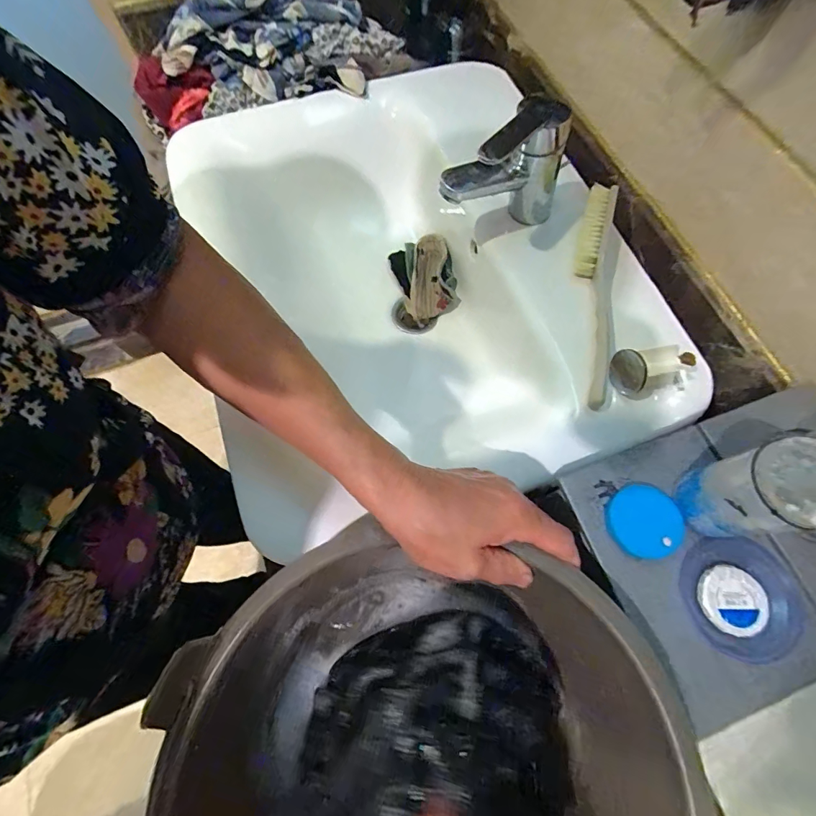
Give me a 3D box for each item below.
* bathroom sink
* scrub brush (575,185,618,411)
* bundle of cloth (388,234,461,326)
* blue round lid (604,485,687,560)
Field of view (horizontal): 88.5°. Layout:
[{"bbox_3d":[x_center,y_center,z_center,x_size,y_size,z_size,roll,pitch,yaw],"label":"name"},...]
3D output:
[{"bbox_3d":[-0.004,-0.152,0.492,0.409,0.159,0.524,-16,70,-6],"label":"bathroom sink"},{"bbox_3d":[0.178,-0.109,0.388,0.034,0.043,0.220,9,69,3],"label":"scrub brush"},{"bbox_3d":[0.023,-0.172,0.555,0.074,0.043,0.103,-16,70,-6],"label":"bundle of cloth"},{"bbox_3d":[0.165,0.079,0.292,0.049,0.009,0.047,0,69,0],"label":"blue round lid"}]

